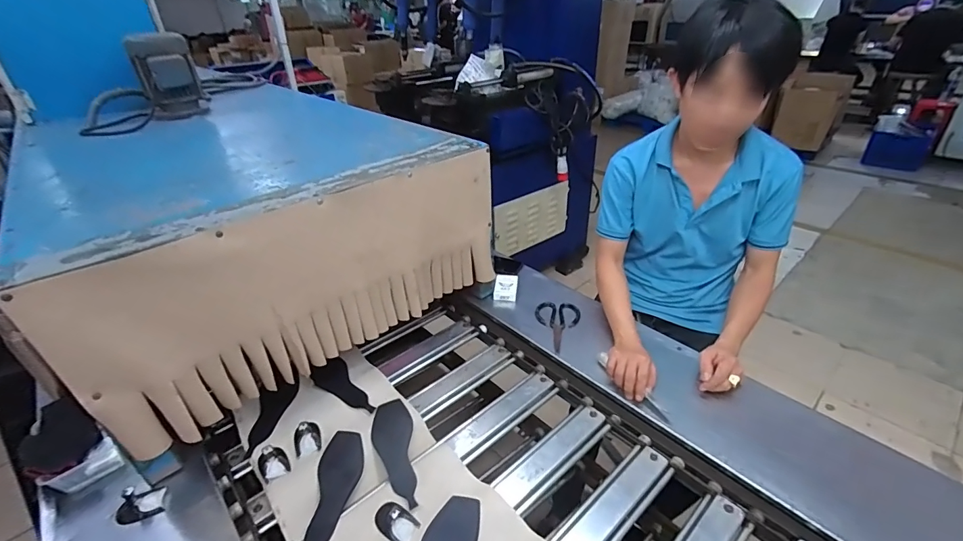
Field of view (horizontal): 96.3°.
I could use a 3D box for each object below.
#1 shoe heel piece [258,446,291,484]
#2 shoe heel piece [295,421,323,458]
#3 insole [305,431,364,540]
[{"bbox_3d":[-0.391,0.354,0.805,0.050,0.024,0.069,-24,37,-30],"label":"shoe heel piece"},{"bbox_3d":[-0.341,0.324,0.842,0.049,0.025,0.064,-16,34,-21],"label":"shoe heel piece"},{"bbox_3d":[-0.252,0.384,0.754,0.077,0.006,0.236,-5,31,-7],"label":"insole"}]

